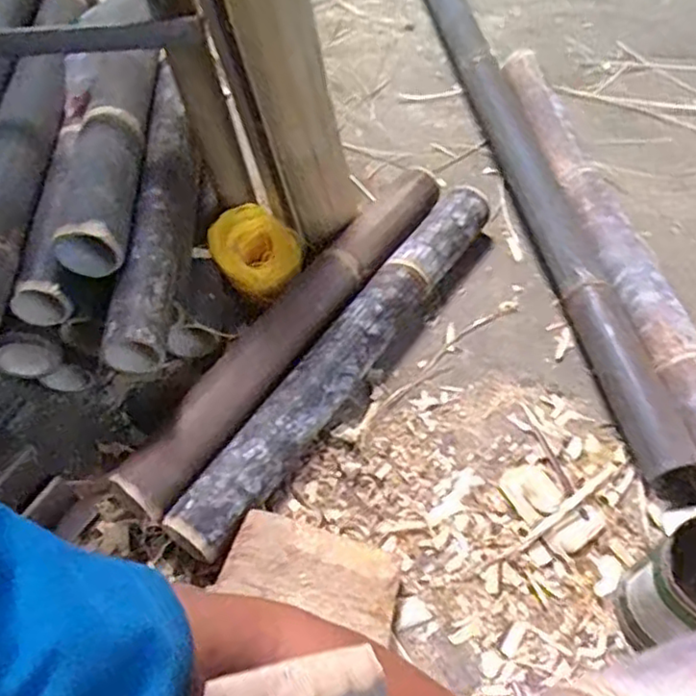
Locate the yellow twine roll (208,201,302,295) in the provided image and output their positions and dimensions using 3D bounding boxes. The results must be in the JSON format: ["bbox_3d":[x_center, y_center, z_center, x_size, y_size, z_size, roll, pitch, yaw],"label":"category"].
[{"bbox_3d":[-0.136,-0.130,0.931,0.115,0.090,0.115,1,87,-21],"label":"yellow twine roll"}]

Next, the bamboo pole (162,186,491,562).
[{"bbox_3d":[0.007,0.002,0.821,0.075,0.075,0.595,28,59,21],"label":"bamboo pole"}]

